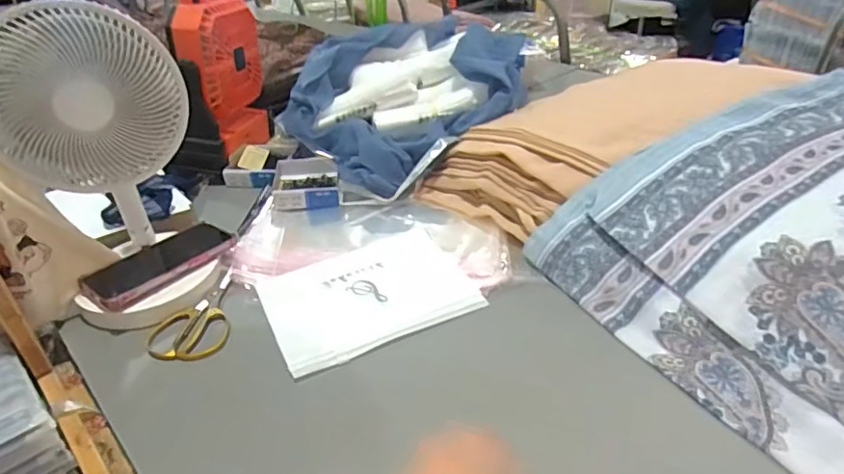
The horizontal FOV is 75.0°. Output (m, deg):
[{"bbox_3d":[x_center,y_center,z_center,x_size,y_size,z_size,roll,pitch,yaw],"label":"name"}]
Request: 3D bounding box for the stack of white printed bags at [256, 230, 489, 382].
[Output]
[{"bbox_3d":[-0.063,0.065,0.639,0.225,0.011,0.164,-20,36,-22],"label":"stack of white printed bags"}]

